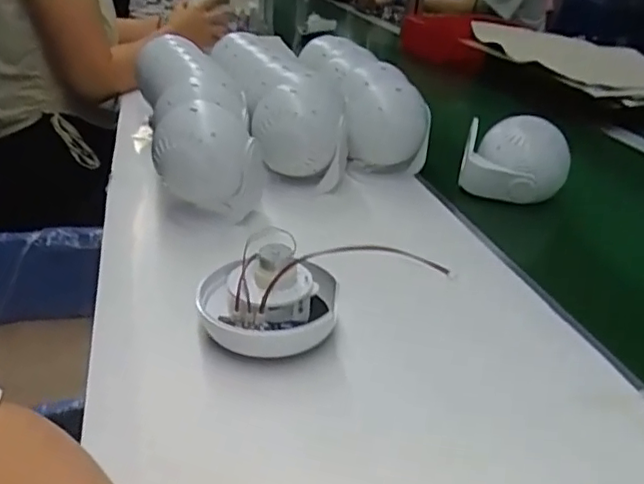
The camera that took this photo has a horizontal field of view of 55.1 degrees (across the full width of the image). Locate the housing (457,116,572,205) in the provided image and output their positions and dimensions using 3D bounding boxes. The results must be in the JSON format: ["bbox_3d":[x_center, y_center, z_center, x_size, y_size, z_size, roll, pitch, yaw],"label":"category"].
[{"bbox_3d":[0.233,-0.101,0.764,0.105,0.093,0.108,3,28,-1],"label":"housing"}]

